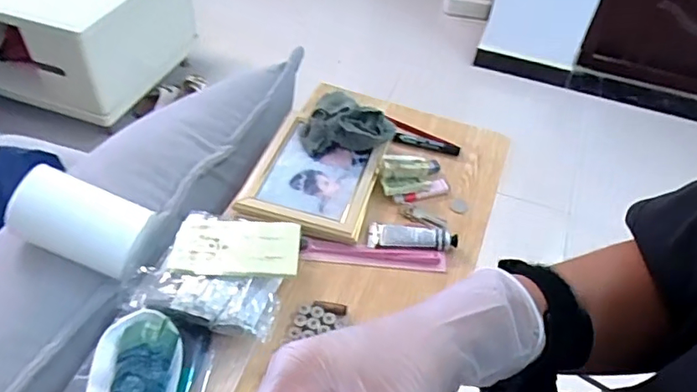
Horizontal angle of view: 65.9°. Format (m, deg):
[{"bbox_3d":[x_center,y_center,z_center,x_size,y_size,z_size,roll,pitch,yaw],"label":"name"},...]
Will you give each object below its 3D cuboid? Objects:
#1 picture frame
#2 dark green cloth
[{"bbox_3d":[-0.040,-0.034,0.724,0.155,0.025,0.196,15,47,9],"label":"picture frame"},{"bbox_3d":[-0.001,-0.098,0.746,0.129,0.063,0.058,2,47,-4],"label":"dark green cloth"}]

